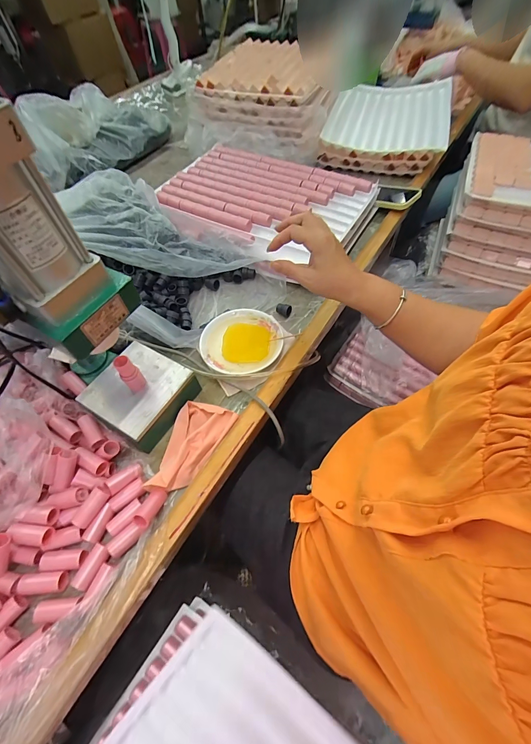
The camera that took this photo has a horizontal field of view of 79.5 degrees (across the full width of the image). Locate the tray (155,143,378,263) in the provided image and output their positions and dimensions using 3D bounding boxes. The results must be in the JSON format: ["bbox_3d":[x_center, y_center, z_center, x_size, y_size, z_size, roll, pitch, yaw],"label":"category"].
[{"bbox_3d":[-0.015,-0.387,0.695,0.430,0.026,0.297,32,64,21],"label":"tray"}]

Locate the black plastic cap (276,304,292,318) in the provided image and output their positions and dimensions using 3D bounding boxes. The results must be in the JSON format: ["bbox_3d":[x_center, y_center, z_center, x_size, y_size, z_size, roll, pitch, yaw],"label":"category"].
[{"bbox_3d":[0.033,-0.114,0.581,0.027,0.019,0.017,30,64,20],"label":"black plastic cap"}]

